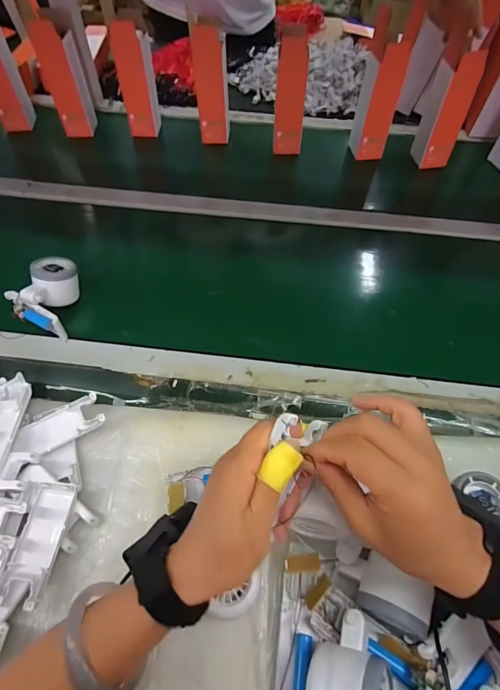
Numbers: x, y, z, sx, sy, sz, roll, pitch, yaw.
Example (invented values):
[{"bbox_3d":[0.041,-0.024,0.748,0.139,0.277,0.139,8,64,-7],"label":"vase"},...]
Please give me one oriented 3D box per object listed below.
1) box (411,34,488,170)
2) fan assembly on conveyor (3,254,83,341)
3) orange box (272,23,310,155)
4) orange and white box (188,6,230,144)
[{"bbox_3d":[0.369,-0.448,0.712,0.054,0.204,0.067,-7,56,-6],"label":"box"},{"bbox_3d":[-0.275,-0.074,0.527,0.091,0.050,0.097,21,58,13],"label":"fan assembly on conveyor"},{"bbox_3d":[0.079,-0.486,0.740,0.061,0.199,0.061,6,56,3],"label":"orange box"},{"bbox_3d":[-0.077,-0.521,0.759,0.069,0.196,0.068,-3,56,-3],"label":"orange and white box"}]

